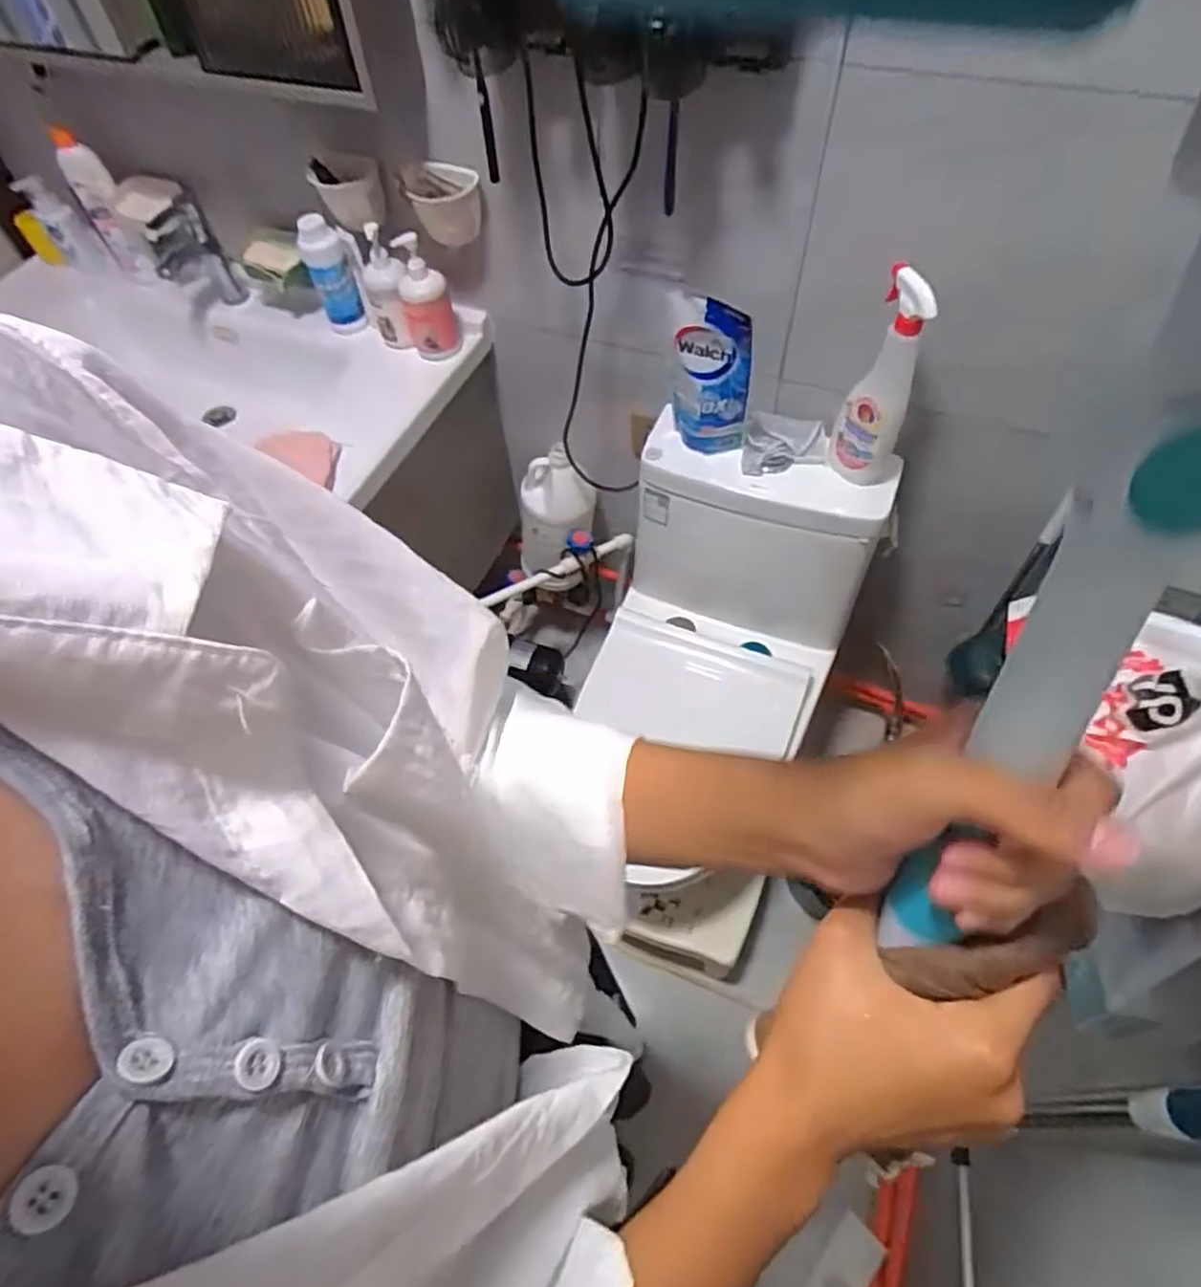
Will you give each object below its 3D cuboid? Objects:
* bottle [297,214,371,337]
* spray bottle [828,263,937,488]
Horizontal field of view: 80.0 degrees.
[{"bbox_3d":[-0.445,-0.603,1.191,0.067,0.196,0.070,-22,58,-11],"label":"bottle"},{"bbox_3d":[0.383,-0.350,0.973,0.096,0.303,0.093,20,60,16],"label":"spray bottle"}]

